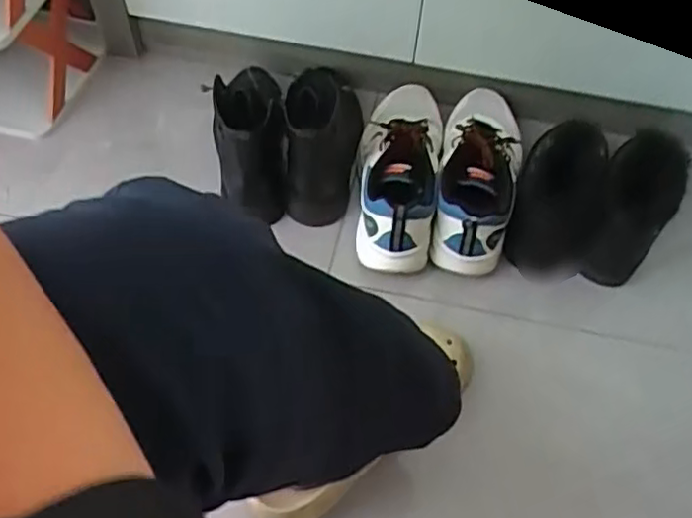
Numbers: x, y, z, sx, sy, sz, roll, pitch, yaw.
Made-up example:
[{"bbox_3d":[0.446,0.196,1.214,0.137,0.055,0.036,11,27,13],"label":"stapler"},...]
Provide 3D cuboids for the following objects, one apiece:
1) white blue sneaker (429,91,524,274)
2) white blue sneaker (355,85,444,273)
[{"bbox_3d":[0.172,-0.121,0.848,0.095,0.085,0.275,13,57,7],"label":"white blue sneaker"},{"bbox_3d":[0.068,-0.121,0.850,0.101,0.097,0.267,8,57,3],"label":"white blue sneaker"}]

